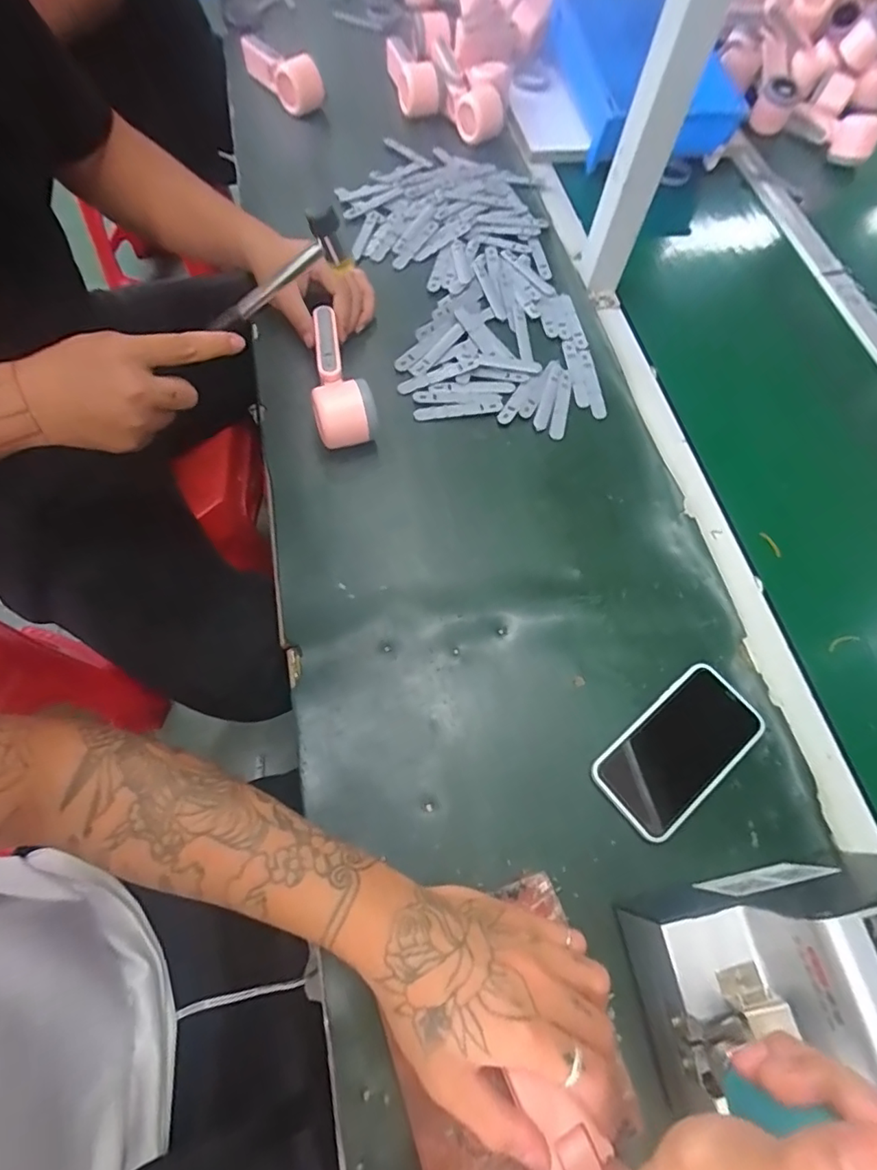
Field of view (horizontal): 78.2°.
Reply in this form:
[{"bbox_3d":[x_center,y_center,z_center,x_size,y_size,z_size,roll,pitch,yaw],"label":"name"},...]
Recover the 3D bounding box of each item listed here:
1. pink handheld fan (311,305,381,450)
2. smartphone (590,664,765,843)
[{"bbox_3d":[-0.100,-0.212,0.556,0.060,0.054,0.151,-10,68,-7],"label":"pink handheld fan"},{"bbox_3d":[0.198,0.134,0.445,0.144,0.009,0.074,-37,73,-17],"label":"smartphone"}]

